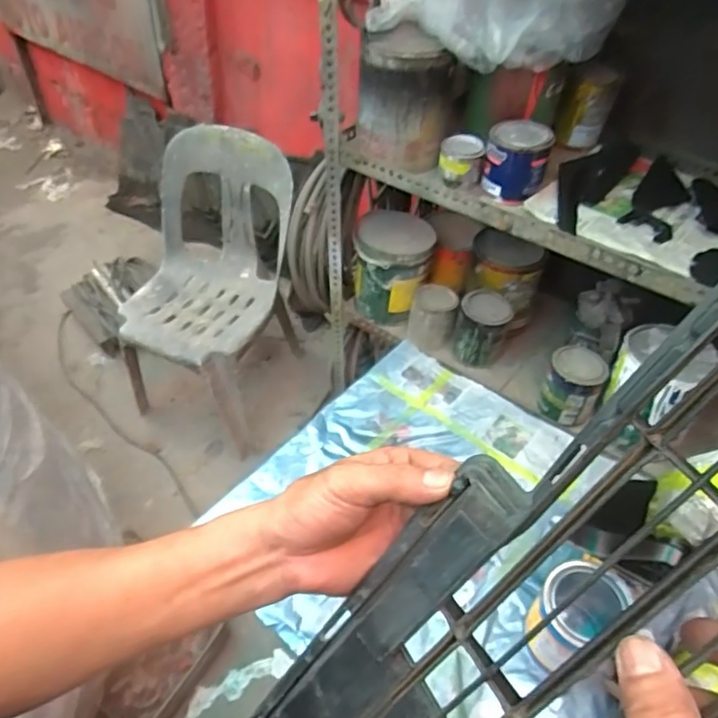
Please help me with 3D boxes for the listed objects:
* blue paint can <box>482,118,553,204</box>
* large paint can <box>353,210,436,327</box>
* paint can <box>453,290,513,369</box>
[{"bbox_3d":[0.264,-0.335,0.965,0.099,0.105,0.099,13,47,9],"label":"blue paint can"},{"bbox_3d":[0.079,-0.211,1.293,0.160,0.216,0.160,2,46,-2],"label":"large paint can"},{"bbox_3d":[0.260,-0.058,1.223,0.099,0.152,0.107,2,46,-2],"label":"paint can"}]

